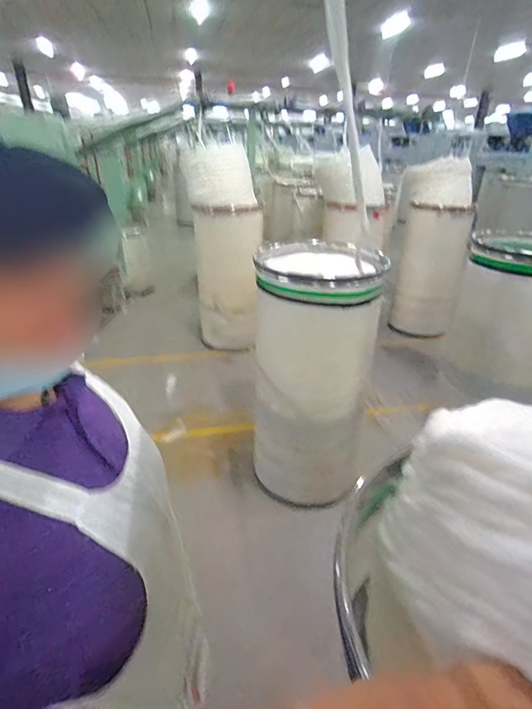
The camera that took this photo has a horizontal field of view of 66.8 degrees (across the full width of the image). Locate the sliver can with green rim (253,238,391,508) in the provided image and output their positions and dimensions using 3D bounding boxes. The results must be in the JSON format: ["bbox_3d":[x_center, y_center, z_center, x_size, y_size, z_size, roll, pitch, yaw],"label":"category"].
[{"bbox_3d":[0.198,0.085,1.753,0.467,0.995,0.449,6,28,8],"label":"sliver can with green rim"}]

